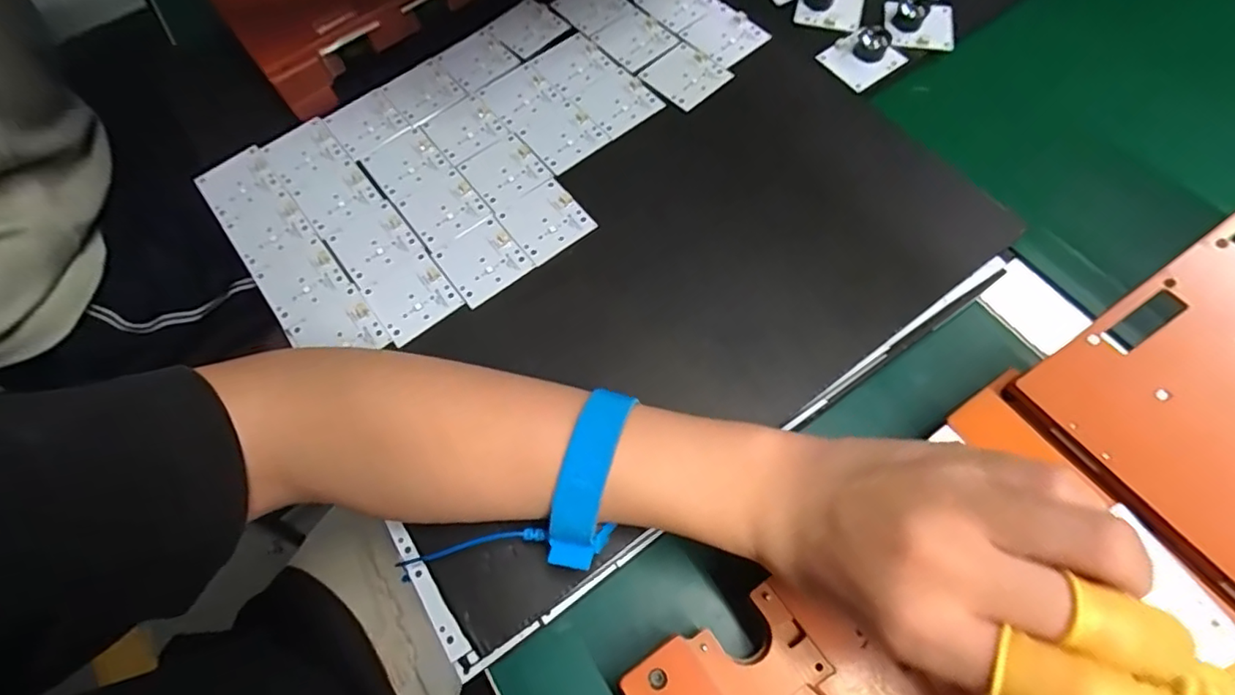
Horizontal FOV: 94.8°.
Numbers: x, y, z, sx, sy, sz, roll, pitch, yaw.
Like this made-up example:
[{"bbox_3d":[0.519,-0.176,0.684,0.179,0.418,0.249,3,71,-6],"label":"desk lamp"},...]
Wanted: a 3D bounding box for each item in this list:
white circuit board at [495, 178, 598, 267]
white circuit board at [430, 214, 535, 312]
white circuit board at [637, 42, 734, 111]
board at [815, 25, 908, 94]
[{"bbox_3d":[-0.043,-0.076,0.336,0.043,0.005,0.046,-35,68,-11],"label":"white circuit board"},{"bbox_3d":[-0.079,-0.052,0.327,0.044,0.004,0.045,-36,68,-12],"label":"white circuit board"},{"bbox_3d":[0.044,-0.182,0.379,0.048,0.004,0.045,40,74,19],"label":"white circuit board"},{"bbox_3d":[0.175,-0.212,0.408,0.046,0.021,0.044,-36,68,-12],"label":"board"}]

